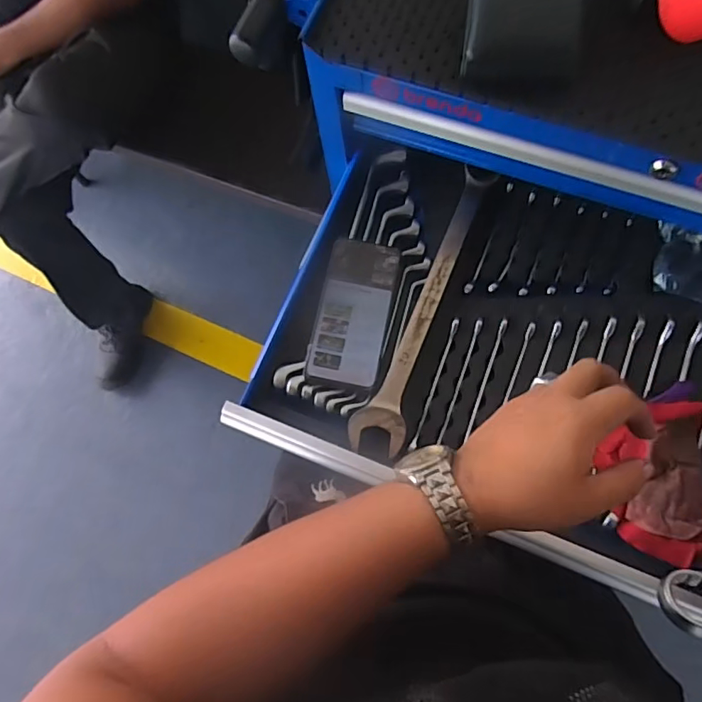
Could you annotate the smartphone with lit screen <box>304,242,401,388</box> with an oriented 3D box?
[{"bbox_3d":[0.003,-0.041,0.558,0.076,0.007,0.159,12,77,1],"label":"smartphone with lit screen"}]

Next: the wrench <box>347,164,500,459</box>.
[{"bbox_3d":[0.082,-0.051,0.557,0.052,0.015,0.327,21,76,10],"label":"wrench"}]

